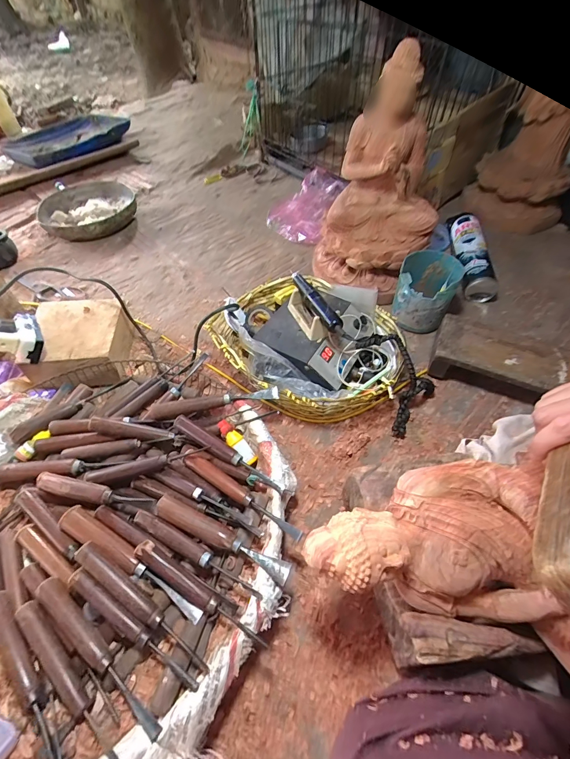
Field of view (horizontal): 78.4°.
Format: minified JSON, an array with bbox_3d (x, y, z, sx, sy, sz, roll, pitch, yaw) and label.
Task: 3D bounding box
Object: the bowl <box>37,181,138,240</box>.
[{"bbox_3d":[-0.540,-0.469,0.961,0.249,0.054,0.252,2,56,-2],"label":"bowl"}]

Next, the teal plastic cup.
[{"bbox_3d":[0.284,-0.182,0.713,0.109,0.117,0.122,22,57,16],"label":"teal plastic cup"}]

